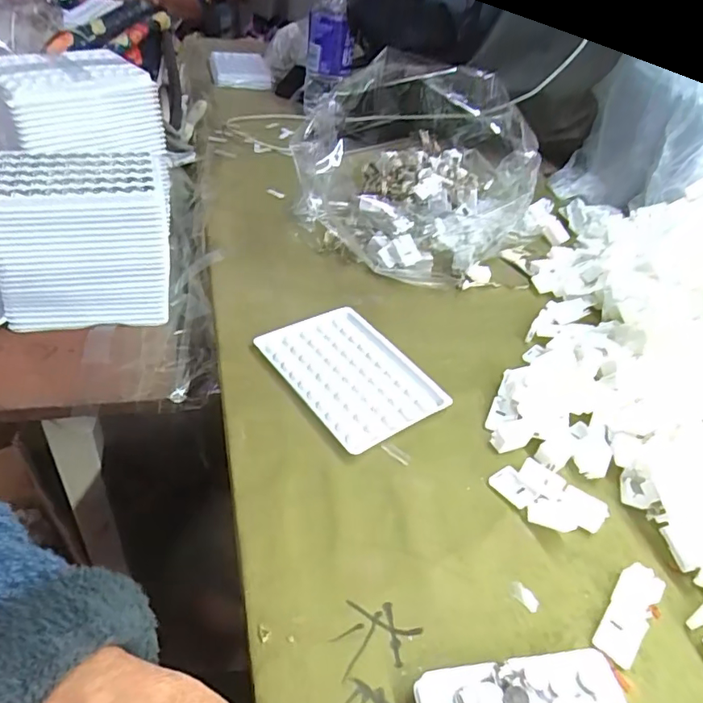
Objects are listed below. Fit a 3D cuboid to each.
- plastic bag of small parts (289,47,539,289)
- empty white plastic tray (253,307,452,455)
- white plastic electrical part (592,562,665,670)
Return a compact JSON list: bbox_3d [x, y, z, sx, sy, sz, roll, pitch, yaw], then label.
[{"bbox_3d":[0.049,-0.191,0.531,0.190,0.150,0.219,-4,42,-11],"label":"plastic bag of small parts"},{"bbox_3d":[-0.001,0.014,0.403,0.090,0.008,0.123,-24,49,-29],"label":"empty white plastic tray"},{"bbox_3d":[0.152,0.142,0.295,0.021,0.014,0.054,30,47,25],"label":"white plastic electrical part"}]

